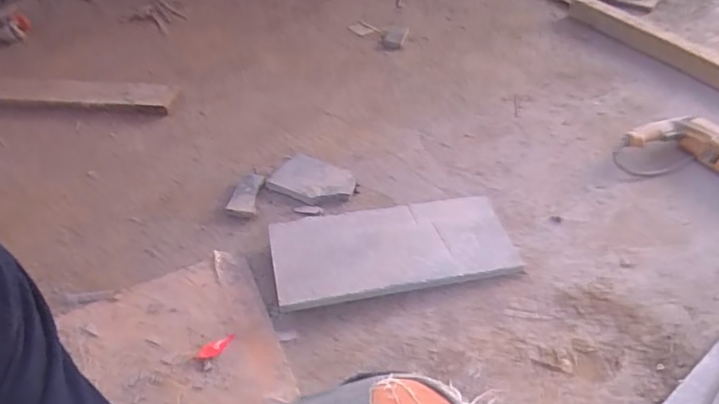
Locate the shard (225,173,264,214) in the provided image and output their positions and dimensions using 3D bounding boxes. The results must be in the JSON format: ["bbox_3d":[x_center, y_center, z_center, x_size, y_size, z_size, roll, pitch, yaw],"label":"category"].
[{"bbox_3d":[-0.241,-0.017,1.135,0.061,0.013,0.117,1,45,3],"label":"shard"}]

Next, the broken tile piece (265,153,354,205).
[{"bbox_3d":[-0.100,-0.046,1.159,0.173,0.019,0.126,21,49,21],"label":"broken tile piece"}]

